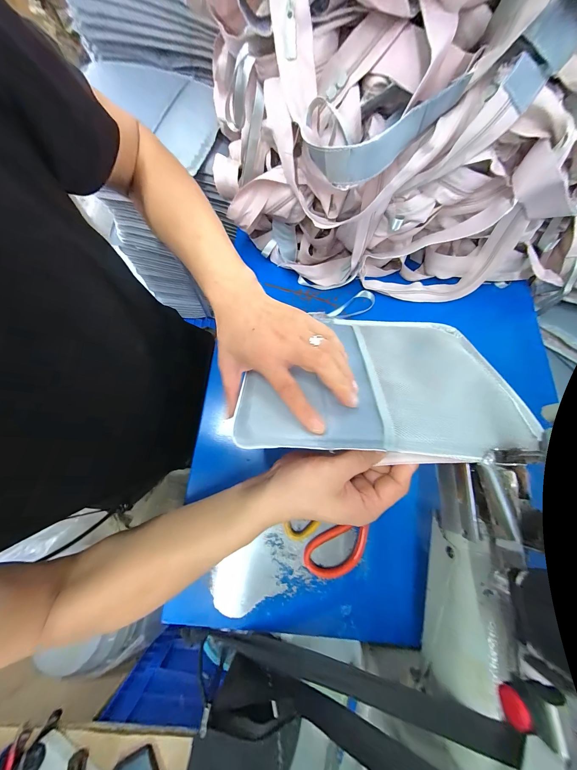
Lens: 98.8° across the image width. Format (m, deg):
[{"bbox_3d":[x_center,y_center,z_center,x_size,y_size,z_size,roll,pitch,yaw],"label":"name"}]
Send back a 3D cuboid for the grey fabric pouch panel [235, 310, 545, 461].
[{"bbox_3d":[0.098,-0.021,0.294,0.285,0.011,0.226,4,44,3],"label":"grey fabric pouch panel"}]

